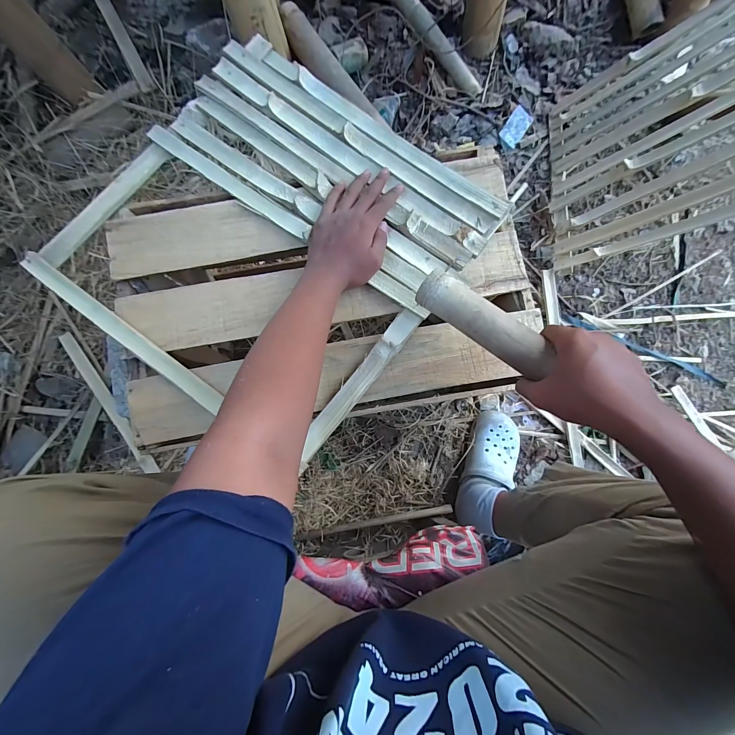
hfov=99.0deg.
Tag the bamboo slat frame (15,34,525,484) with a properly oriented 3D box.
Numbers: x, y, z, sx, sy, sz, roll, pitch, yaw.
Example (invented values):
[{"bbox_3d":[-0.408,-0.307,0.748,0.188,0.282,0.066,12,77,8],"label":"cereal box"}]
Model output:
[{"bbox_3d":[-0.141,-0.191,0.447,0.494,0.033,0.480,38,86,5],"label":"bamboo slat frame"}]

